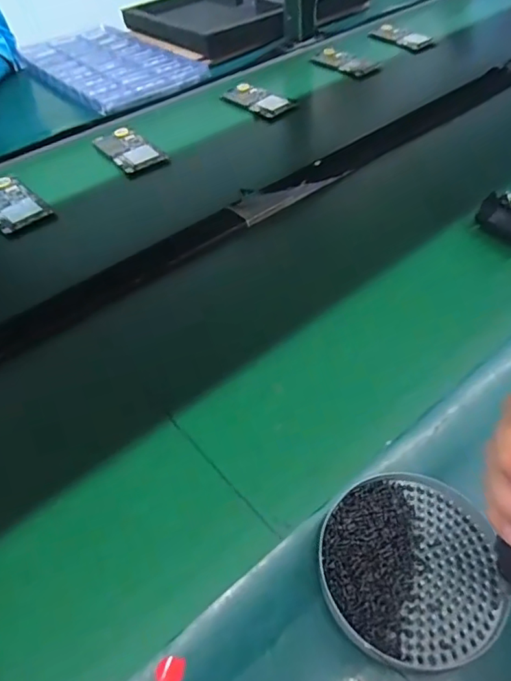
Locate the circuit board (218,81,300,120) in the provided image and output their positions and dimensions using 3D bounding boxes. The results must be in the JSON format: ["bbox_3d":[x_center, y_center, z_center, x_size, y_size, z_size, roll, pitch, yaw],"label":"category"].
[{"bbox_3d":[0.005,-0.377,0.809,0.115,0.012,0.061,32,58,27],"label":"circuit board"}]

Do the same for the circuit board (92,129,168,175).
[{"bbox_3d":[-0.179,-0.269,0.724,0.061,0.011,0.110,-31,55,-22],"label":"circuit board"}]

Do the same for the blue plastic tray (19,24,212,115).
[{"bbox_3d":[-0.273,-0.508,0.937,0.220,0.015,0.390,-33,55,-23],"label":"blue plastic tray"}]

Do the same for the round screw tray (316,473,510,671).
[{"bbox_3d":[0.098,0.143,0.330,0.112,0.025,0.110,-2,49,2],"label":"round screw tray"}]

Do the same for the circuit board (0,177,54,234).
[{"bbox_3d":[-0.311,-0.177,0.647,0.065,0.009,0.121,-35,56,-24],"label":"circuit board"}]

